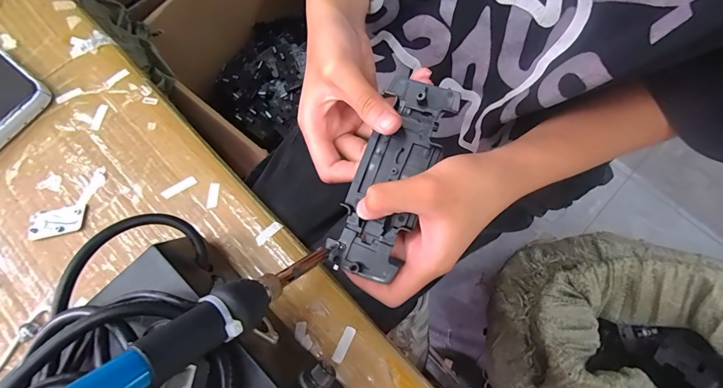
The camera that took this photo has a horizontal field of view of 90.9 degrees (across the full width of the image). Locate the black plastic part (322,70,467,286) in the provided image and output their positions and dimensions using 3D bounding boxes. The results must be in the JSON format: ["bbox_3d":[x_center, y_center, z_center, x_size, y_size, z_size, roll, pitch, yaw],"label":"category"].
[{"bbox_3d":[0.018,-0.010,0.225,0.045,0.011,0.125,22,86,8],"label":"black plastic part"}]

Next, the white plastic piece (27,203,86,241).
[{"bbox_3d":[-0.195,0.017,0.228,0.034,0.004,0.018,-12,74,-2],"label":"white plastic piece"}]

